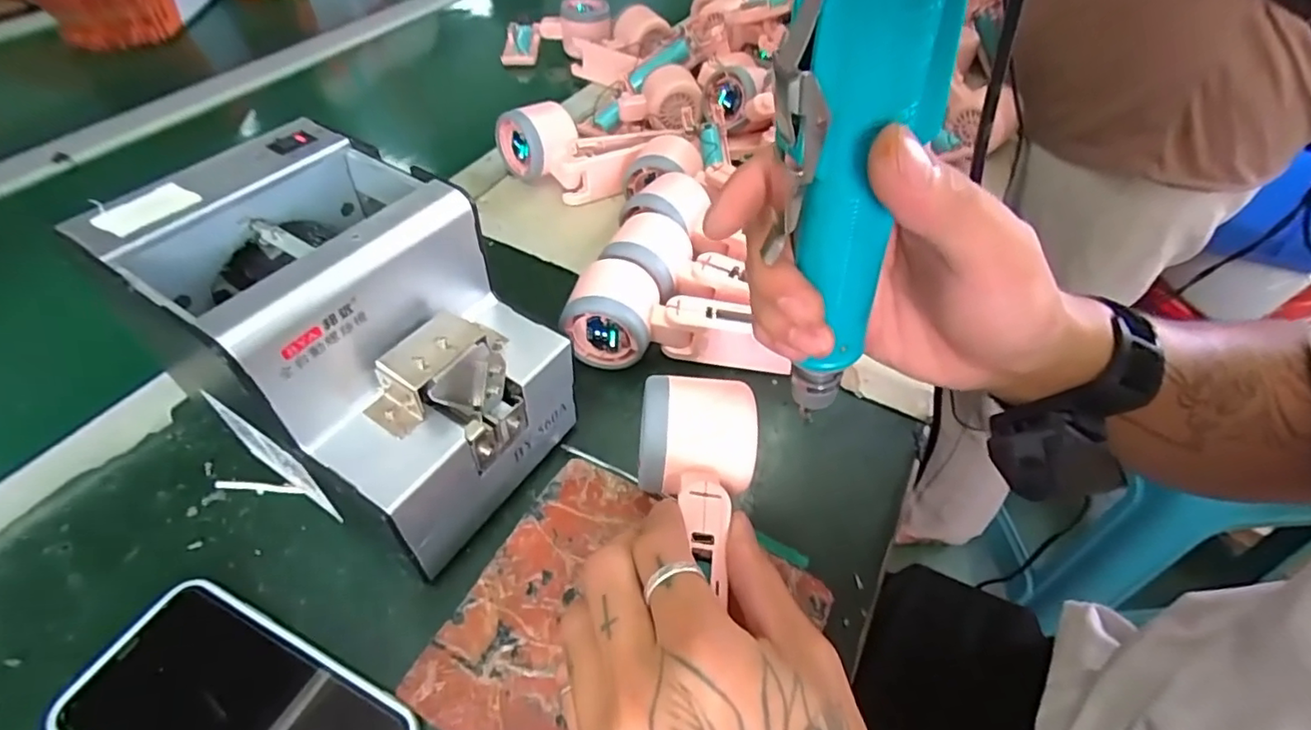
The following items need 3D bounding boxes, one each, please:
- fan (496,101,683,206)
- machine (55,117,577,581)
[{"bbox_3d":[-0.062,-0.193,0.530,0.143,0.057,0.074,-12,51,-13],"label":"fan"},{"bbox_3d":[-0.147,-0.007,0.303,0.167,0.147,0.129,29,54,21],"label":"machine"}]

